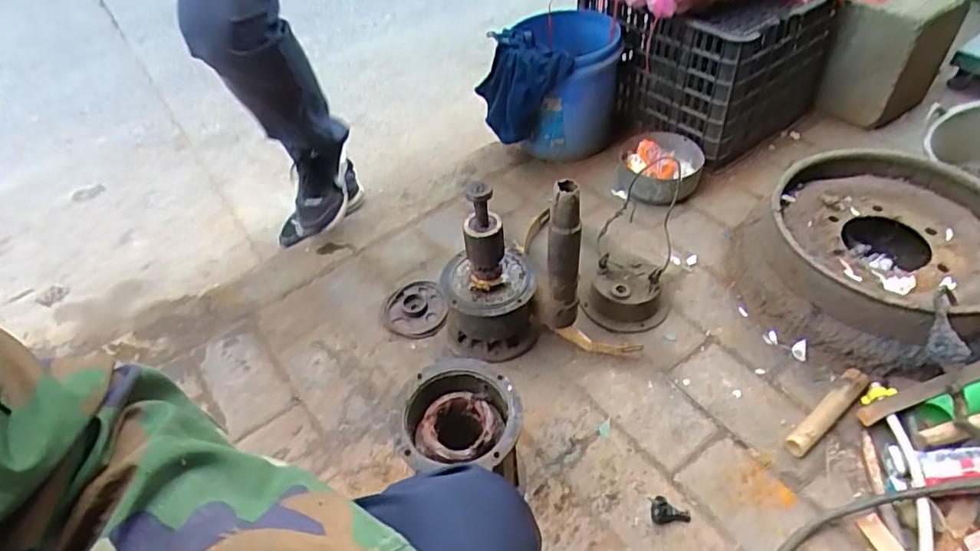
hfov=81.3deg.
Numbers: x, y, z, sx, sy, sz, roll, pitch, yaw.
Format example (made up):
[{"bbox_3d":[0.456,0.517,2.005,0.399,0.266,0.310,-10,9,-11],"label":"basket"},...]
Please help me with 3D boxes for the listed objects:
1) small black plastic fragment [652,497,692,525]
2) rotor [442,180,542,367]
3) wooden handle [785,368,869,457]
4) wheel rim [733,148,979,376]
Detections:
[{"bbox_3d":[0.250,0.324,0.792,0.054,0.028,0.031,-5,46,-1],"label":"small black plastic fragment"},{"bbox_3d":[-0.003,-0.008,0.925,0.147,0.329,0.140,-9,46,-5],"label":"rotor"},{"bbox_3d":[0.514,0.206,0.868,0.180,0.033,0.034,-33,52,-25],"label":"wooden handle"},{"bbox_3d":[0.670,-0.027,0.993,0.404,0.168,0.387,-29,51,-22],"label":"wheel rim"}]

